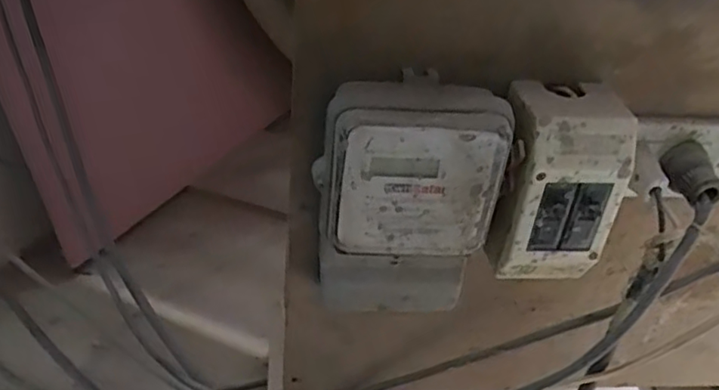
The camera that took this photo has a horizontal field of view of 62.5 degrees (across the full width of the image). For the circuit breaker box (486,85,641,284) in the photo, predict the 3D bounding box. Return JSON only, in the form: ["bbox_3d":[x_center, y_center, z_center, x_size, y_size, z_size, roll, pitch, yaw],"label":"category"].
[{"bbox_3d":[0.136,-0.004,0.421,0.080,0.134,0.066,0,34,-1],"label":"circuit breaker box"}]

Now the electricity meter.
[{"bbox_3d":[0.032,0.018,0.430,0.125,0.194,0.058,-4,34,-6],"label":"electricity meter"}]

